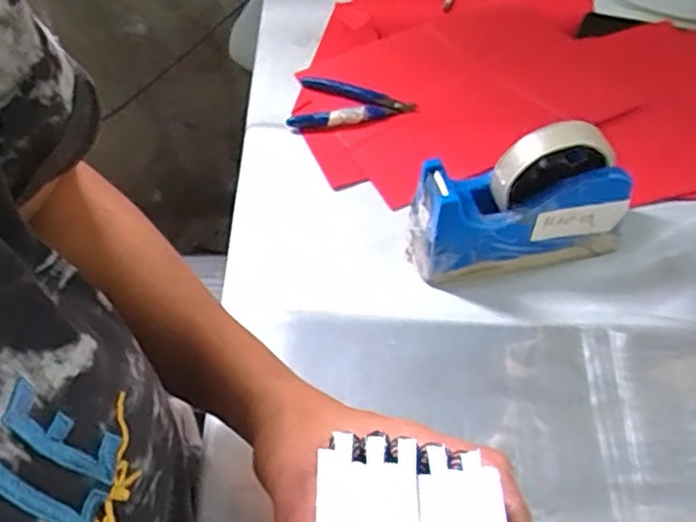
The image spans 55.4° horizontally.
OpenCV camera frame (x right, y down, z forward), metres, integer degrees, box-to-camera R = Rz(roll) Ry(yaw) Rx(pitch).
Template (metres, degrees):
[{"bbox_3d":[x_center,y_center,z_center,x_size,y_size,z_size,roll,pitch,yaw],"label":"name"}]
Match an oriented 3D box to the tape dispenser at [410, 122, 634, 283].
[{"bbox_3d":[0.128,-0.045,0.500,0.155,0.112,0.054,-10,50,-2],"label":"tape dispenser"}]

